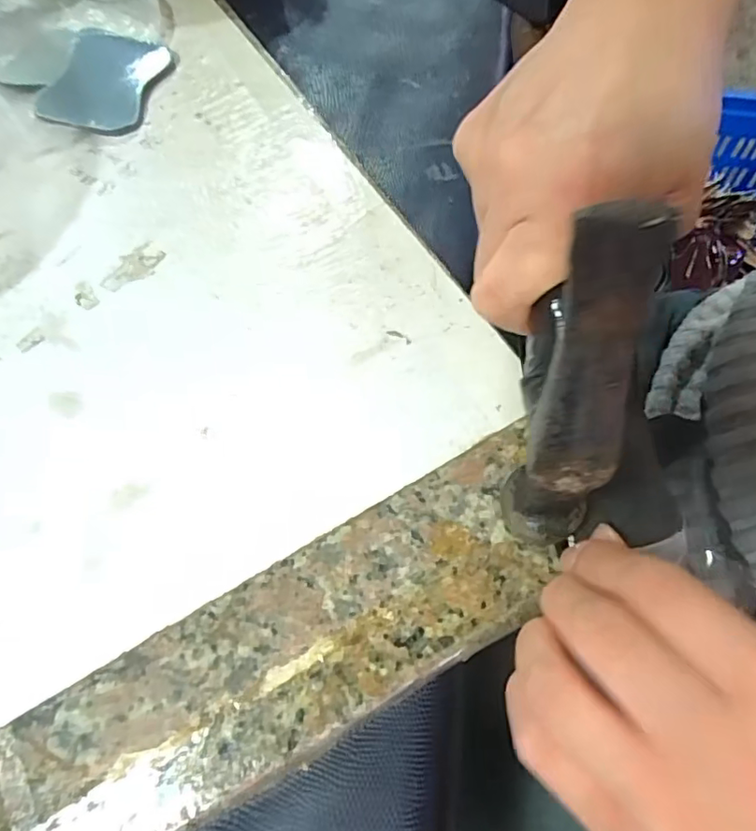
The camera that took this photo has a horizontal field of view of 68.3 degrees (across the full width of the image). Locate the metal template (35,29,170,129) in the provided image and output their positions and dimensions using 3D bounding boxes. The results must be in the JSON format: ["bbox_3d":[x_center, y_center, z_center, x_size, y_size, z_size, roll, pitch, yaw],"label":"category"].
[{"bbox_3d":[-0.158,-0.195,0.322,0.055,0.004,0.077,16,68,0],"label":"metal template"}]

